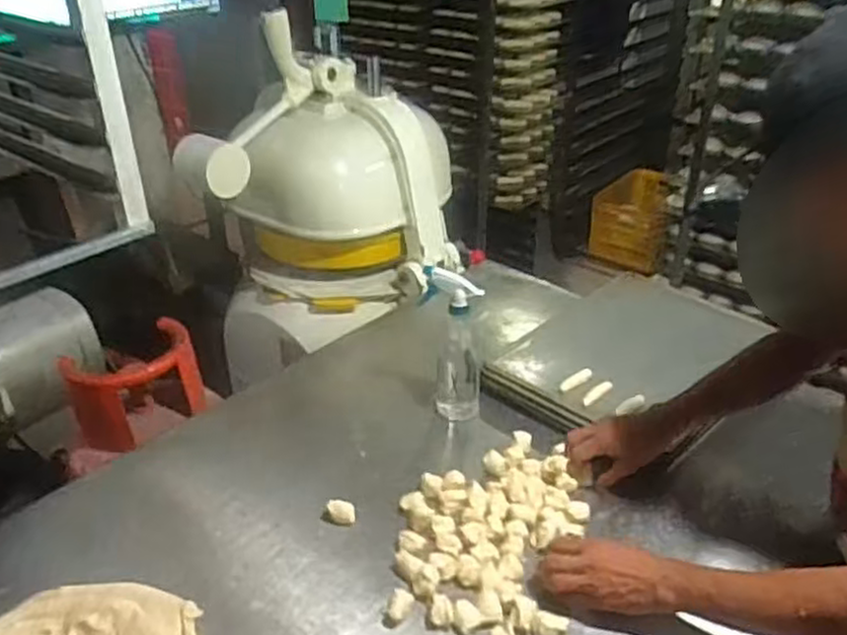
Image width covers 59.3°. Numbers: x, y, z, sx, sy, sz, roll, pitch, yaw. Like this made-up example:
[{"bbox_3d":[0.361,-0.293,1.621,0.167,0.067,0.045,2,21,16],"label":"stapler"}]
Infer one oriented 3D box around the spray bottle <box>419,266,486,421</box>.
[{"bbox_3d":[0.046,0.037,1.129,0.093,0.243,0.073,11,22,24],"label":"spray bottle"}]

